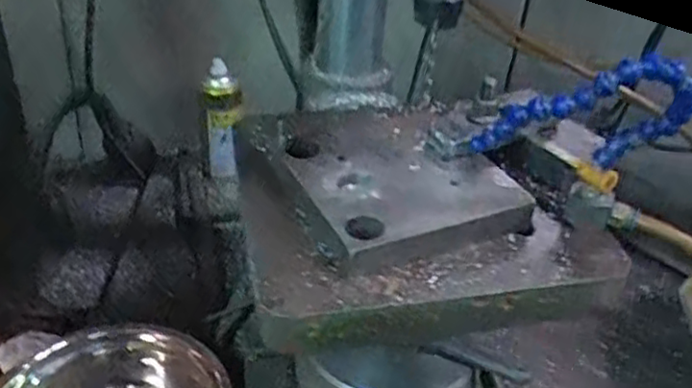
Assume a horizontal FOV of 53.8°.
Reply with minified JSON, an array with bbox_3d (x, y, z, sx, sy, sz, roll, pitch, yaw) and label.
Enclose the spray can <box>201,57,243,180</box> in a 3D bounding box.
[{"bbox_3d":[-0.184,-0.113,1.017,0.062,0.173,0.061,0,8,-6],"label":"spray can"}]

